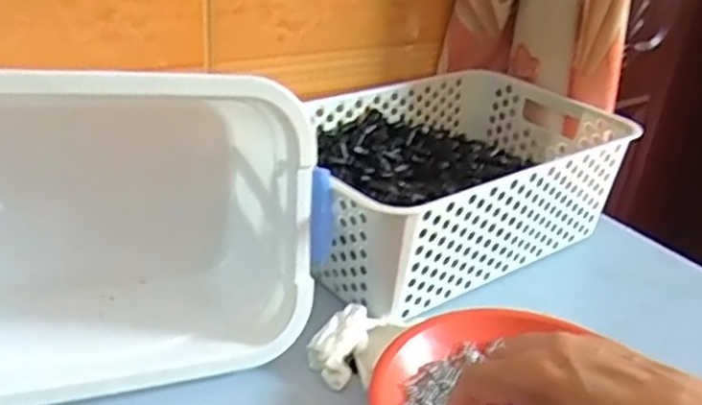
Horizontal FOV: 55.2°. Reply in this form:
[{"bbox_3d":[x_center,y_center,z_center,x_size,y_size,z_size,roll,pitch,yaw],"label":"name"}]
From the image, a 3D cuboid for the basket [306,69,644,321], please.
[{"bbox_3d":[0.081,-0.026,0.612,0.294,0.107,0.201,-14,34,-33],"label":"basket"}]

